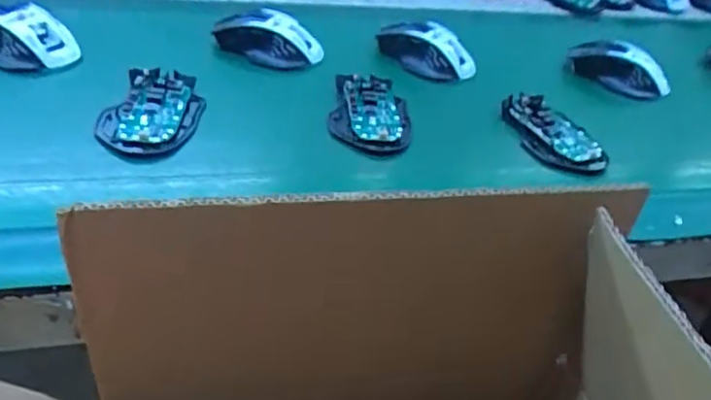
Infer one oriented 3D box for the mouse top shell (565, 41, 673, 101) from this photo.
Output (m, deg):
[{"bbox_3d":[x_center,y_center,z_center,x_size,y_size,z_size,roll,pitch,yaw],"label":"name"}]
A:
[{"bbox_3d":[0.289,-0.145,0.636,0.109,0.047,0.038,20,41,18],"label":"mouse top shell"}]

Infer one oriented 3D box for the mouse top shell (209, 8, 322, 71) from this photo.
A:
[{"bbox_3d":[-0.095,-0.173,0.615,0.120,0.036,0.062,20,41,17],"label":"mouse top shell"}]

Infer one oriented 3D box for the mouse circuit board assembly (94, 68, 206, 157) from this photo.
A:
[{"bbox_3d":[-0.176,-0.079,0.499,0.076,0.020,0.125,7,39,3],"label":"mouse circuit board assembly"}]

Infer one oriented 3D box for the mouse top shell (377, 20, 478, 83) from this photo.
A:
[{"bbox_3d":[0.076,-0.161,0.619,0.105,0.047,0.057,22,42,19],"label":"mouse top shell"}]

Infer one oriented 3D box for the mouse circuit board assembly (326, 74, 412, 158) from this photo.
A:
[{"bbox_3d":[0.014,-0.079,0.523,0.071,0.025,0.103,5,39,0],"label":"mouse circuit board assembly"}]

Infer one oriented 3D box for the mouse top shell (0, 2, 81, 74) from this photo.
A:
[{"bbox_3d":[-0.324,-0.161,0.557,0.113,0.036,0.073,28,44,26],"label":"mouse top shell"}]

